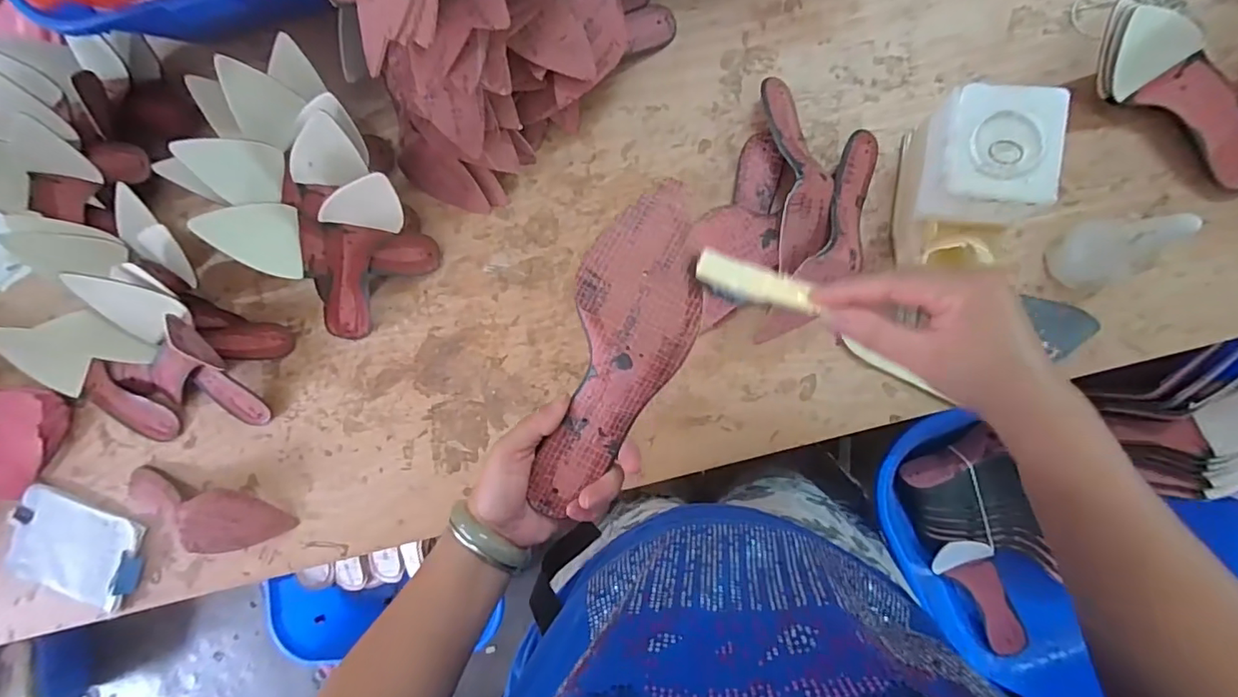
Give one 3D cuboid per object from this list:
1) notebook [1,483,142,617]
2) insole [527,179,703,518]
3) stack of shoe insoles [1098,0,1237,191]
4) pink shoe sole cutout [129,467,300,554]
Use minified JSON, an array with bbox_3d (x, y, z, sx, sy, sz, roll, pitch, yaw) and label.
[{"bbox_3d":[-0.776,0.289,0.757,0.209,0.023,0.147,16,90,9],"label":"notebook"},{"bbox_3d":[0.001,0.007,0.362,0.079,0.050,0.234,21,99,9],"label":"insole"},{"bbox_3d":[0.586,-0.266,0.535,0.228,0.093,0.079,38,93,9],"label":"stack of shoe insoles"},{"bbox_3d":[-0.567,0.221,0.713,0.260,0.048,0.083,6,88,9],"label":"pink shoe sole cutout"}]

